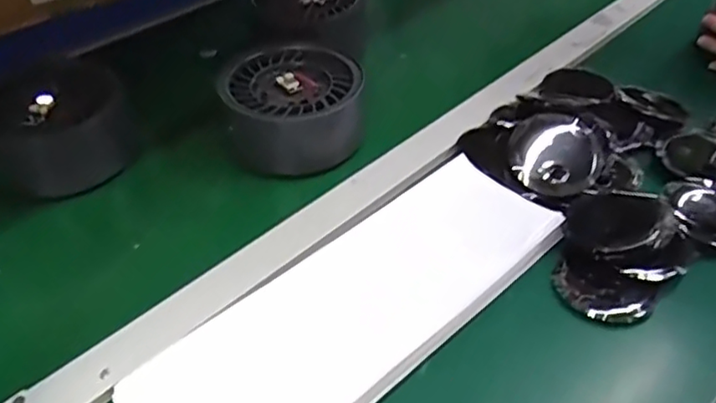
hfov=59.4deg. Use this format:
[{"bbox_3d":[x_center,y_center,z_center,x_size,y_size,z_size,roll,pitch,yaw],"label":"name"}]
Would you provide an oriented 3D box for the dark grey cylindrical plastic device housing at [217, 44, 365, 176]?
[{"bbox_3d":[-0.064,-0.087,0.637,0.128,0.094,0.132,0,43,0],"label":"dark grey cylindrical plastic device housing"}]

